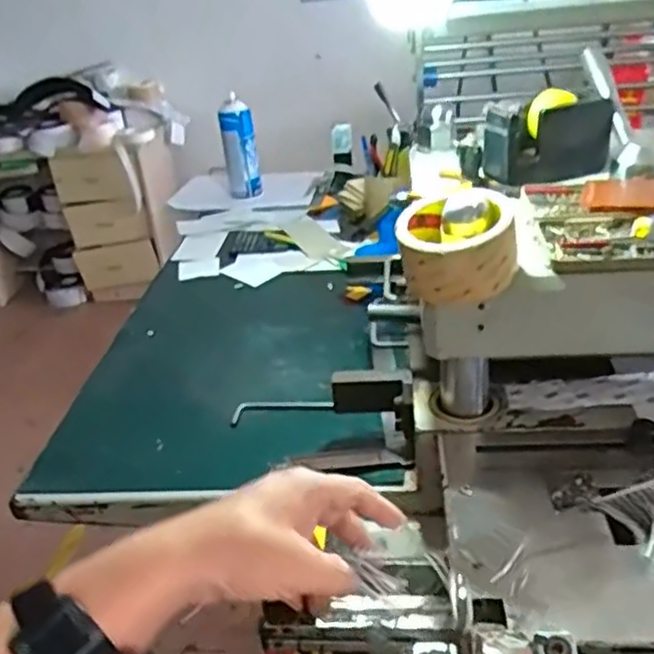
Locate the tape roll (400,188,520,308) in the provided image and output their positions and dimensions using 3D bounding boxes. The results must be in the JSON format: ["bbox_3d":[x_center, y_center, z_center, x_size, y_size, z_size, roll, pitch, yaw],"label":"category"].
[{"bbox_3d":[0.106,-0.063,0.560,0.088,0.072,0.088,-4,29,3],"label":"tape roll"}]

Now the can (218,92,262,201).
[{"bbox_3d":[-0.165,-0.336,1.331,0.060,0.174,0.060,-7,29,-1],"label":"can"}]

